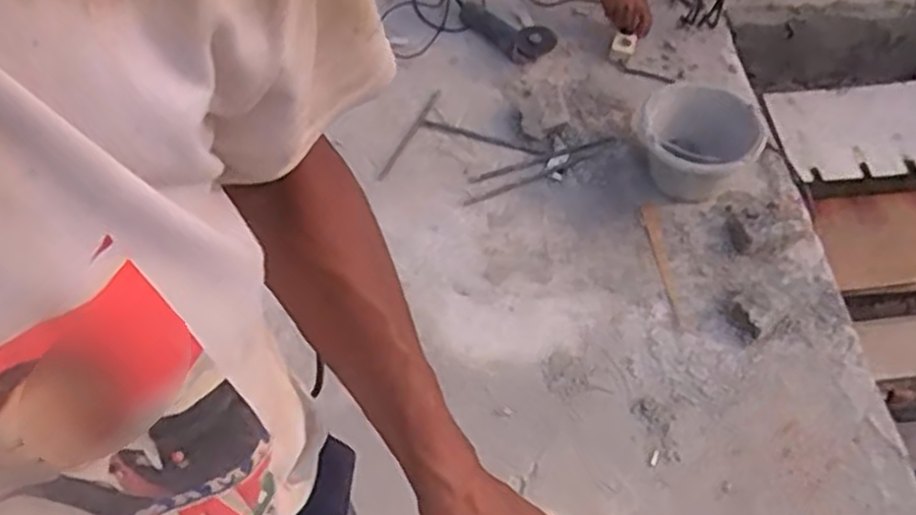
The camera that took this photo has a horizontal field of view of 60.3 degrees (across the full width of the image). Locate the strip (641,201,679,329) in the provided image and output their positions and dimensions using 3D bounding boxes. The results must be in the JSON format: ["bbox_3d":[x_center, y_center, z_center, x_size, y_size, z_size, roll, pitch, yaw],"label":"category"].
[{"bbox_3d":[0.426,0.010,1.642,0.033,0.017,0.303,-4,58,-3],"label":"strip"}]

